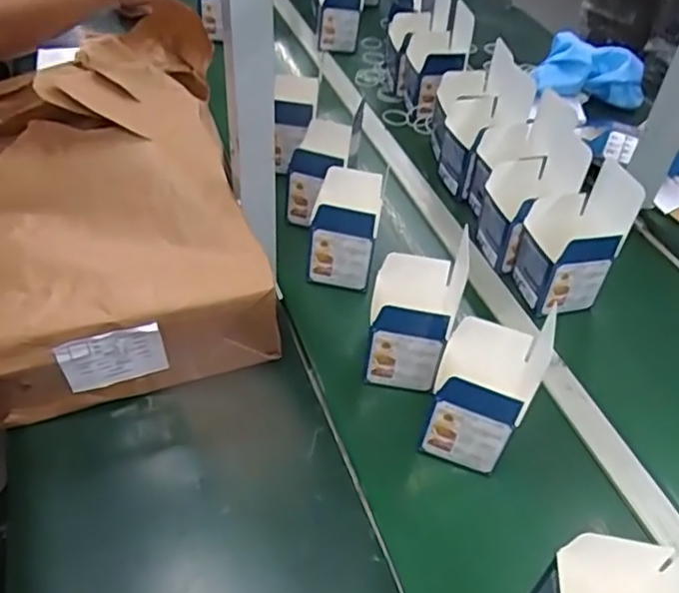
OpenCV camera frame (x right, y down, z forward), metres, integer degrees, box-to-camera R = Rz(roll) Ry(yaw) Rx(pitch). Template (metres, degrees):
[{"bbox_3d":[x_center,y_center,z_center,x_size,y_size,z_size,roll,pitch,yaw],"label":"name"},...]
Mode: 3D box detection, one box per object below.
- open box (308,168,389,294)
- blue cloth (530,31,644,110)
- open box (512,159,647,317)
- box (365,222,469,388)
[{"bbox_3d":[0.009,-0.083,0.830,0.088,0.130,0.112,6,41,3],"label":"open box"},{"bbox_3d":[0.445,-0.405,1.156,0.206,0.115,0.052,6,9,-9],"label":"blue cloth"},{"bbox_3d":[0.287,-0.070,0.796,0.094,0.164,0.094,-8,43,-12],"label":"open box"},{"bbox_3d":[0.078,0.028,0.719,0.093,0.119,0.095,8,42,5],"label":"box"}]

